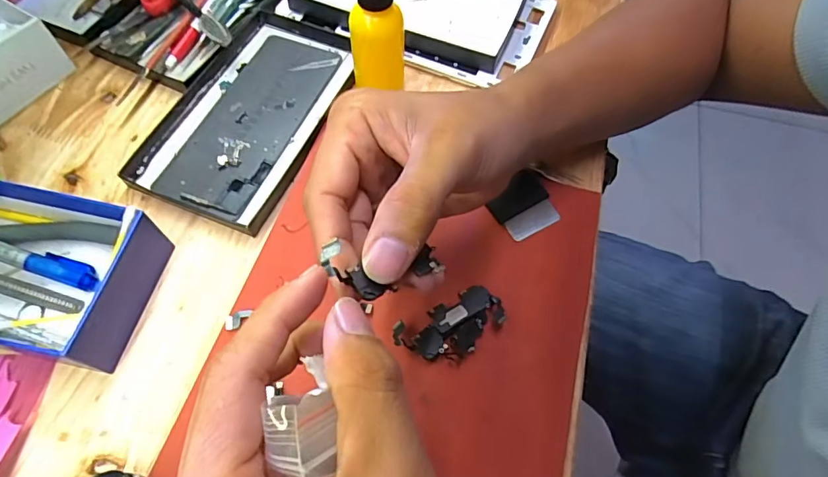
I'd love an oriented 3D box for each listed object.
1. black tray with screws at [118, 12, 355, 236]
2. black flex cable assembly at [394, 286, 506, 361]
[{"bbox_3d":[-0.118,-0.092,0.341,0.107,0.013,0.172,21,64,8],"label":"black tray with screws"},{"bbox_3d":[0.021,0.050,0.267,0.060,0.011,0.031,-27,67,-15],"label":"black flex cable assembly"}]

